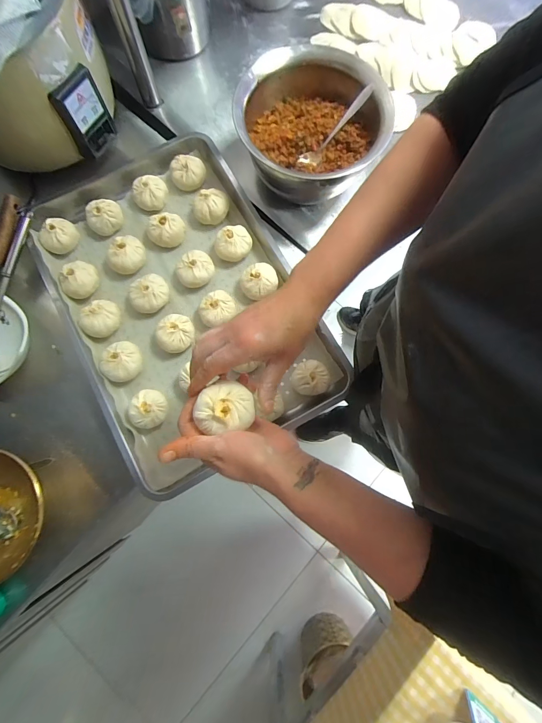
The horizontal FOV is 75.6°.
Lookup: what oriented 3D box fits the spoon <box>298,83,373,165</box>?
[{"bbox_3d":[0.116,-0.408,0.612,0.163,0.022,0.029,-44,81,15],"label":"spoon"}]

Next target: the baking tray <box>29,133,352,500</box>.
[{"bbox_3d":[-0.163,-0.113,0.627,0.387,0.060,0.581,-27,80,-6],"label":"baking tray"}]

